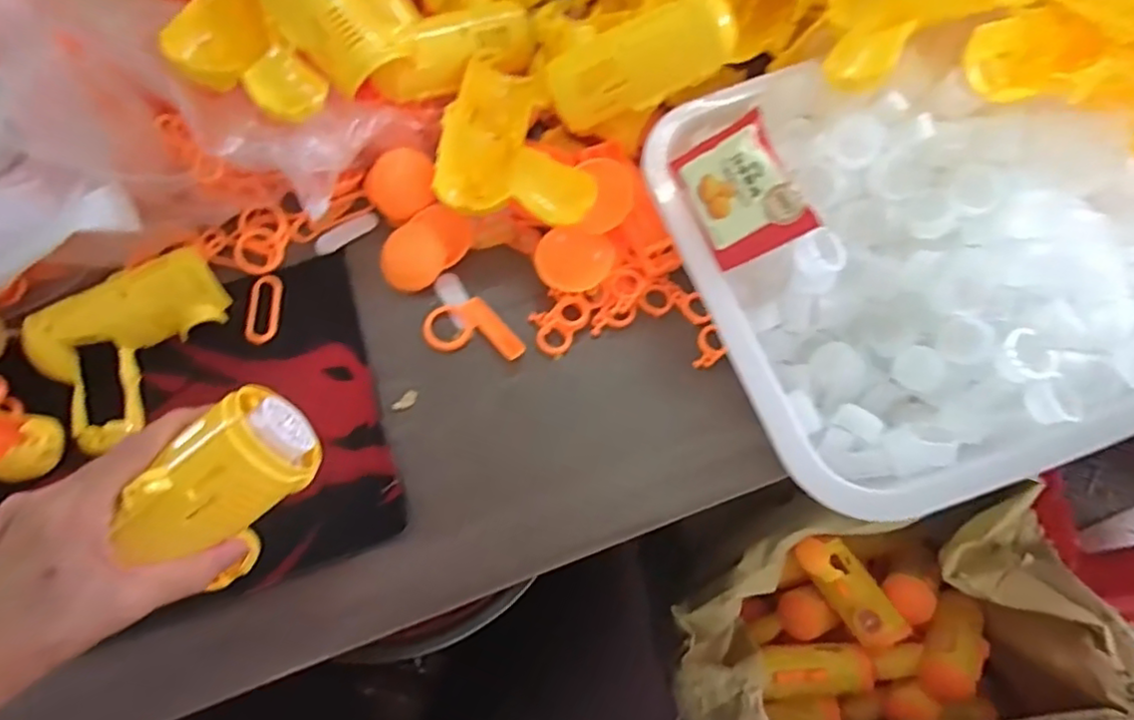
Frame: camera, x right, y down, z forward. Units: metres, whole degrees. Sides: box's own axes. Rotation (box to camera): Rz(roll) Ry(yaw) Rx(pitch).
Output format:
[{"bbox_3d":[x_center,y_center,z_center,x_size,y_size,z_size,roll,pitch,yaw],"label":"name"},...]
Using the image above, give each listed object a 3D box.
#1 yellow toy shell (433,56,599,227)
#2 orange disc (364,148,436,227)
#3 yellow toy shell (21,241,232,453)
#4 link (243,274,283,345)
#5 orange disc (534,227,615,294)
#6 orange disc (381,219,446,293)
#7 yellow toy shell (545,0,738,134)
[{"bbox_3d":[-0.033,-0.160,0.479,0.119,0.036,0.127,9,70,4],"label":"yellow toy shell"},{"bbox_3d":[-0.130,-0.138,0.503,0.054,0.050,0.011,-43,42,-15],"label":"orange disc"},{"bbox_3d":[-0.310,-0.020,0.462,0.130,0.041,0.089,-34,73,-11],"label":"yellow toy shell"},{"bbox_3d":[-0.227,-0.039,0.482,0.023,0.006,0.055,-5,70,-1],"label":"link"},{"bbox_3d":[0.005,-0.071,0.466,0.054,0.007,0.045,11,109,0],"label":"orange disc"},{"bbox_3d":[-0.119,-0.079,0.492,0.052,0.014,0.052,-2,82,14],"label":"orange disc"},{"bbox_3d":[0.050,-0.210,0.447,0.128,0.039,0.052,-18,69,18],"label":"yellow toy shell"}]

